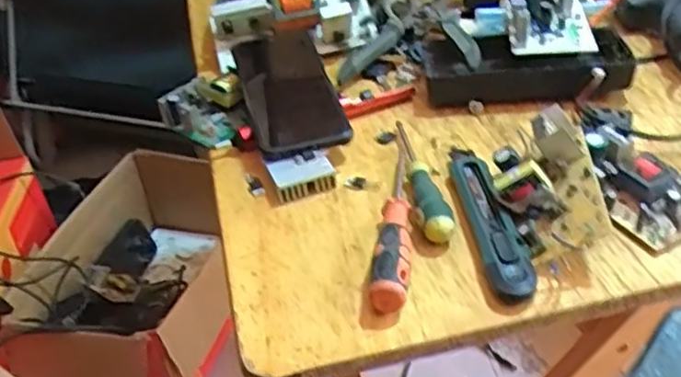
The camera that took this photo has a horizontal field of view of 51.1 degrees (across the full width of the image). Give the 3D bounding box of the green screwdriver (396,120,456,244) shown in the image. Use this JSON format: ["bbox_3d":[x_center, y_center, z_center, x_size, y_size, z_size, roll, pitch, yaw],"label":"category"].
[{"bbox_3d":[0.063,-0.013,0.558,0.021,0.022,0.151,-7,38,-1],"label":"green screwdriver"}]

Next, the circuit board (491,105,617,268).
[{"bbox_3d":[0.146,-0.006,0.510,0.069,0.045,0.123,-2,38,6],"label":"circuit board"}]

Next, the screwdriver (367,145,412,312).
[{"bbox_3d":[0.039,0.020,0.516,0.025,0.028,0.172,-1,38,7],"label":"screwdriver"}]

